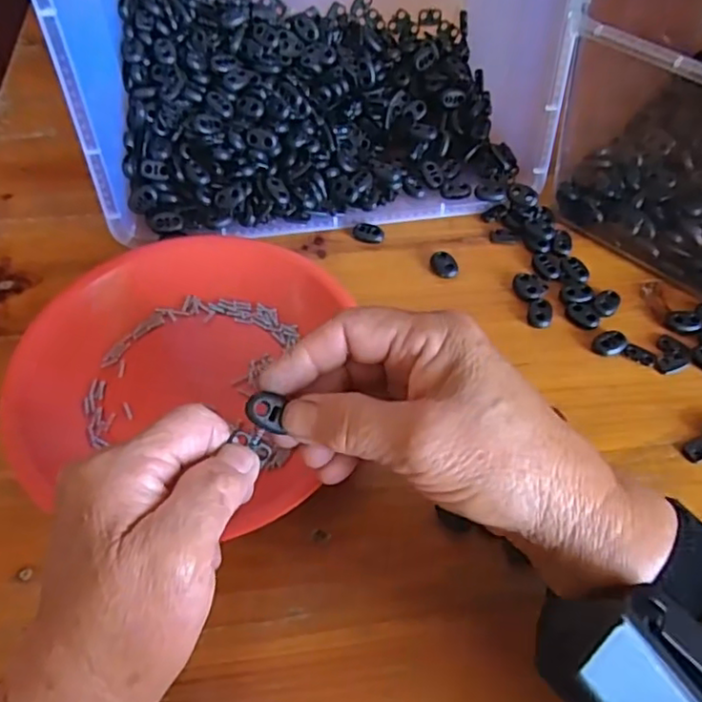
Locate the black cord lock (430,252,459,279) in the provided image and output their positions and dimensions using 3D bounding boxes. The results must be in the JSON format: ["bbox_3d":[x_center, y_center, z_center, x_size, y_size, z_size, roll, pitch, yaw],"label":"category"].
[{"bbox_3d":[0.062,-0.057,0.425,0.015,0.009,0.020,-28,61,-18],"label":"black cord lock"}]

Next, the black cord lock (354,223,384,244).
[{"bbox_3d":[0.013,-0.083,0.442,0.022,0.008,0.015,10,57,6],"label":"black cord lock"}]

